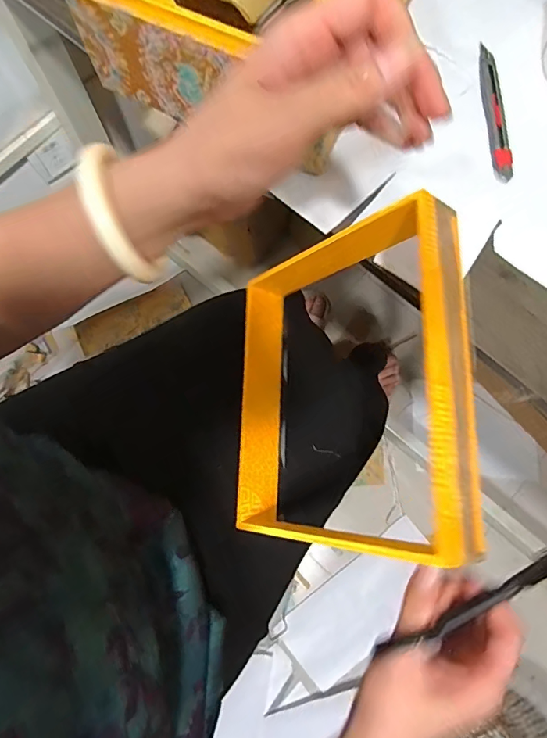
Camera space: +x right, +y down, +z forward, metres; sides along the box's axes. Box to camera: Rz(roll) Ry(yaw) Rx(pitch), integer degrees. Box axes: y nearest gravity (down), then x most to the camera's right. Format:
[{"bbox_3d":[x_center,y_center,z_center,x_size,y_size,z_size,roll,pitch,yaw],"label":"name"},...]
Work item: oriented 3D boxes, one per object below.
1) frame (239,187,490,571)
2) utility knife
[{"bbox_3d":[0.051,0.014,0.363,0.050,0.211,0.238,11,71,-32],"label":"frame"},{"bbox_3d":[0.207,-0.244,0.431,0.020,0.005,0.146,1,76,-1],"label":"utility knife"}]

